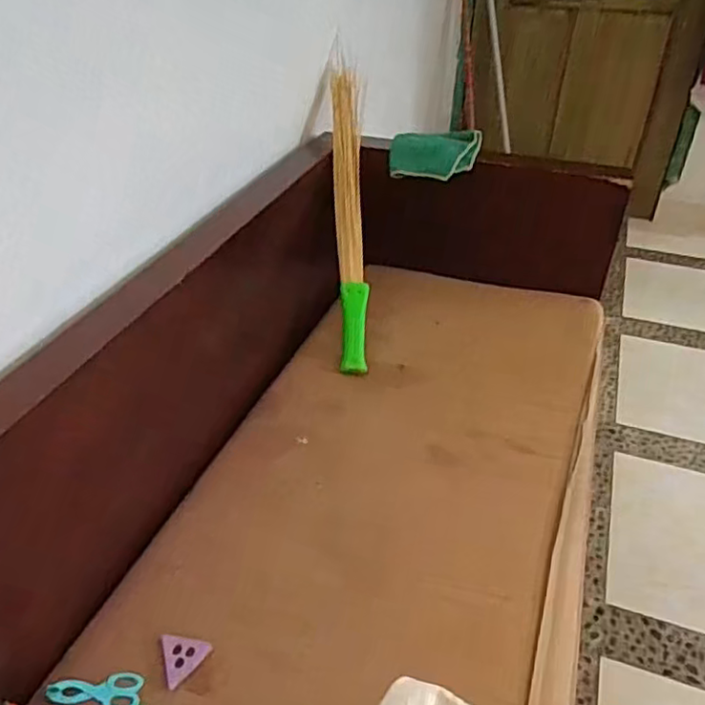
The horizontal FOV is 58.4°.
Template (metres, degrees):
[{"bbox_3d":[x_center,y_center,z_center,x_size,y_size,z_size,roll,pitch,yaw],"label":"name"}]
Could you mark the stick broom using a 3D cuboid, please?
[{"bbox_3d":[-0.002,-0.291,1.151,0.056,0.036,0.692,-1,68,-3],"label":"stick broom"}]

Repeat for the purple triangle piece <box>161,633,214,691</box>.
[{"bbox_3d":[-0.173,0.314,0.639,0.050,0.004,0.047,15,49,-2],"label":"purple triangle piece"}]

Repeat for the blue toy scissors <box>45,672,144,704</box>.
[{"bbox_3d":[-0.251,0.329,0.616,0.085,0.013,0.037,1,36,-1],"label":"blue toy scissors"}]

